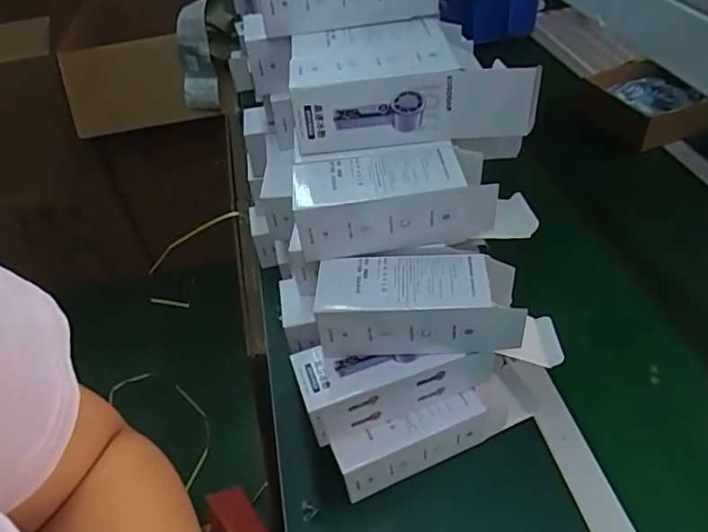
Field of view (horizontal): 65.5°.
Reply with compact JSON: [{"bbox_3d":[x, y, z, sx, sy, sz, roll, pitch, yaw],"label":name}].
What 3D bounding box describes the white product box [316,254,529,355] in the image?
[{"bbox_3d":[0.061,0.037,0.548,0.198,0.071,0.075,-1,44,6],"label":"white product box"}]

